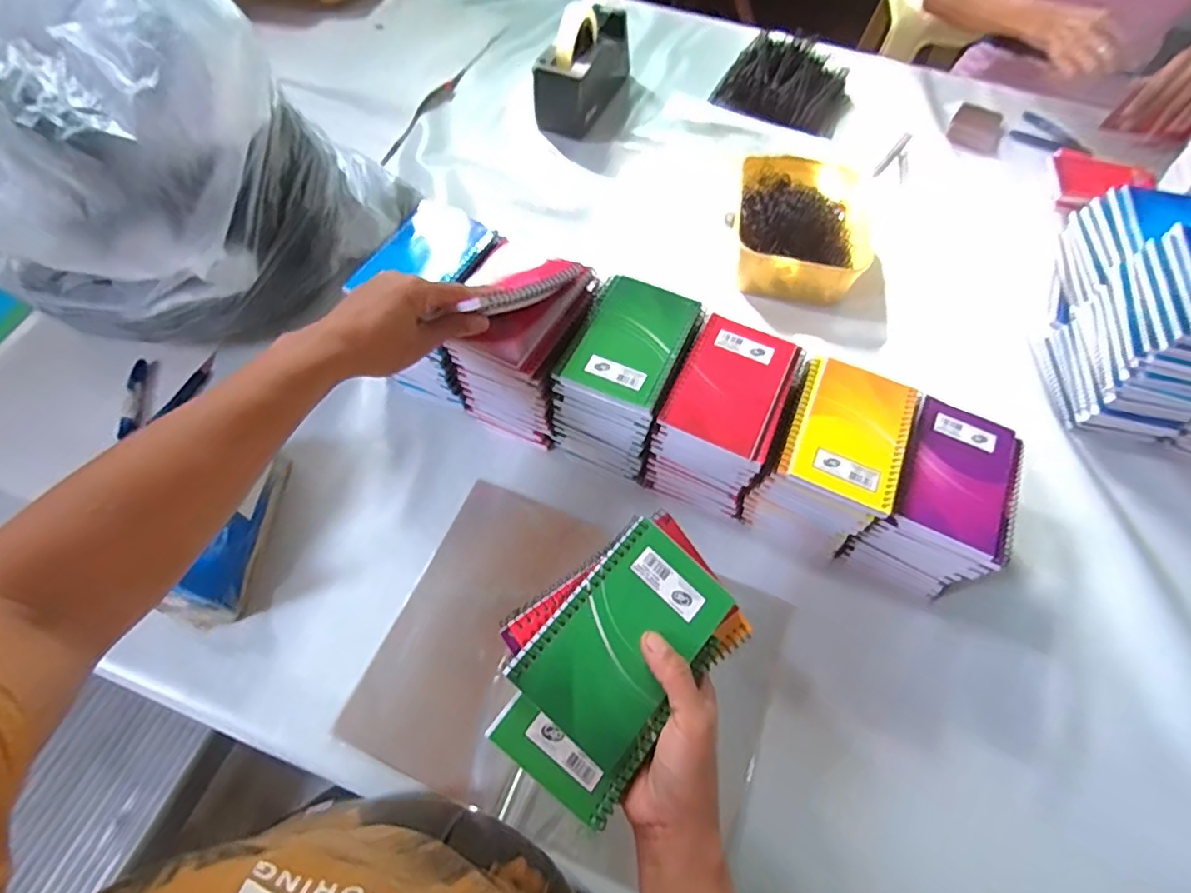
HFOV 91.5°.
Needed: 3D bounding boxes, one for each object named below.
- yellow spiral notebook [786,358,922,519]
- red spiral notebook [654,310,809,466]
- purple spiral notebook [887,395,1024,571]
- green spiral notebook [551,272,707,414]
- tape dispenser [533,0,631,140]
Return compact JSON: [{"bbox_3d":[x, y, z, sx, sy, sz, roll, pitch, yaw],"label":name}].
[{"bbox_3d":[0.218,-0.013,0.485,0.082,0.012,0.129,25,64,11],"label":"yellow spiral notebook"},{"bbox_3d":[0.120,-0.054,0.495,0.090,0.008,0.125,24,64,11],"label":"red spiral notebook"},{"bbox_3d":[0.309,0.023,0.488,0.095,0.017,0.134,26,64,12],"label":"purple spiral notebook"},{"bbox_3d":[0.032,-0.095,0.513,0.095,0.015,0.127,21,63,10],"label":"green spiral notebook"},{"bbox_3d":[-0.013,-0.573,0.856,0.087,0.125,0.210,17,63,7],"label":"tape dispenser"}]

